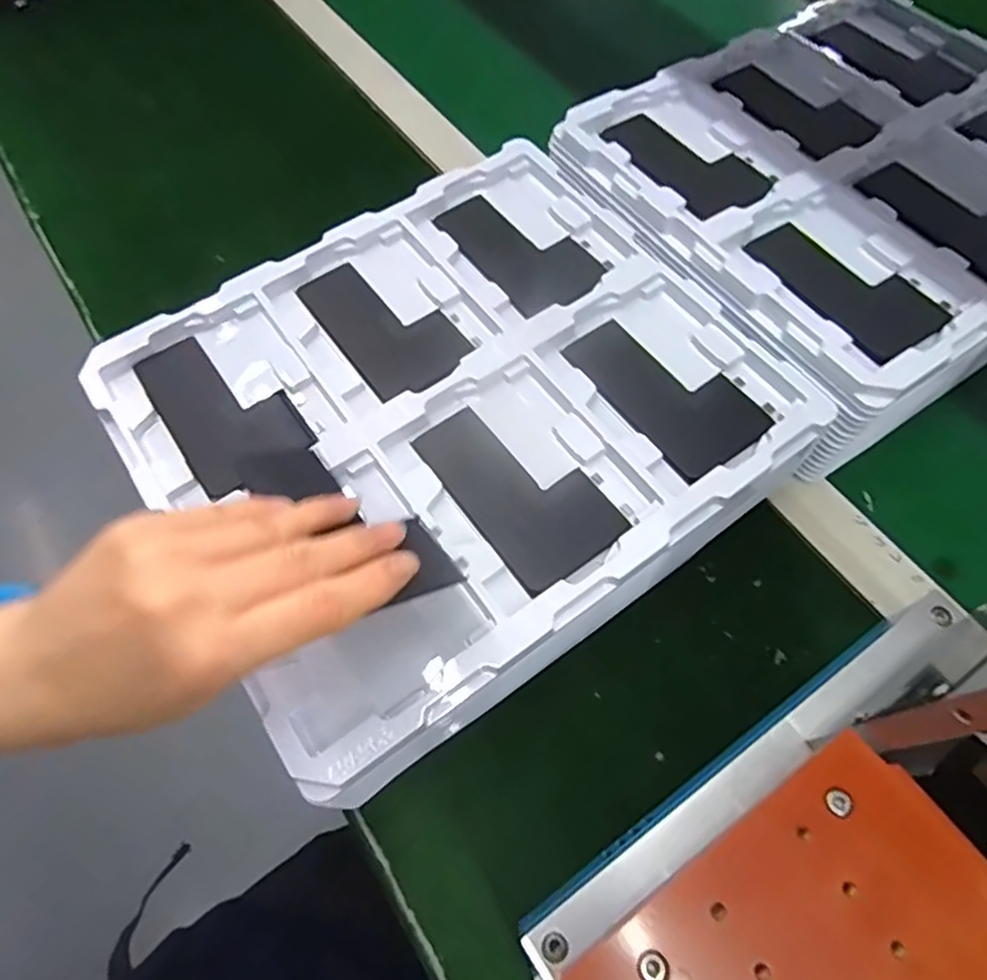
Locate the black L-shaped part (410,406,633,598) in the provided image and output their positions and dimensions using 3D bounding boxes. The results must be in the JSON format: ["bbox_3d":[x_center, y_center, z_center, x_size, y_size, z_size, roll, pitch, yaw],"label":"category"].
[{"bbox_3d":[0.012,-0.004,0.334,0.059,0.008,0.107,-35,68,-12],"label":"black L-shaped part"}]

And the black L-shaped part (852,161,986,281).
[{"bbox_3d":[0.286,-0.170,0.406,0.067,0.011,0.107,-30,66,-13],"label":"black L-shaped part"}]

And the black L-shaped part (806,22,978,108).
[{"bbox_3d":[0.293,-0.316,0.482,0.059,0.007,0.107,-26,66,-12],"label":"black L-shaped part"}]

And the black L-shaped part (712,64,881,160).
[{"bbox_3d":[0.212,-0.267,0.458,0.067,0.007,0.109,-29,66,-13],"label":"black L-shaped part"}]

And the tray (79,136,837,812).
[{"bbox_3d":[-0.017,-0.040,0.384,0.310,0.076,0.285,-34,67,-14],"label":"tray"}]

